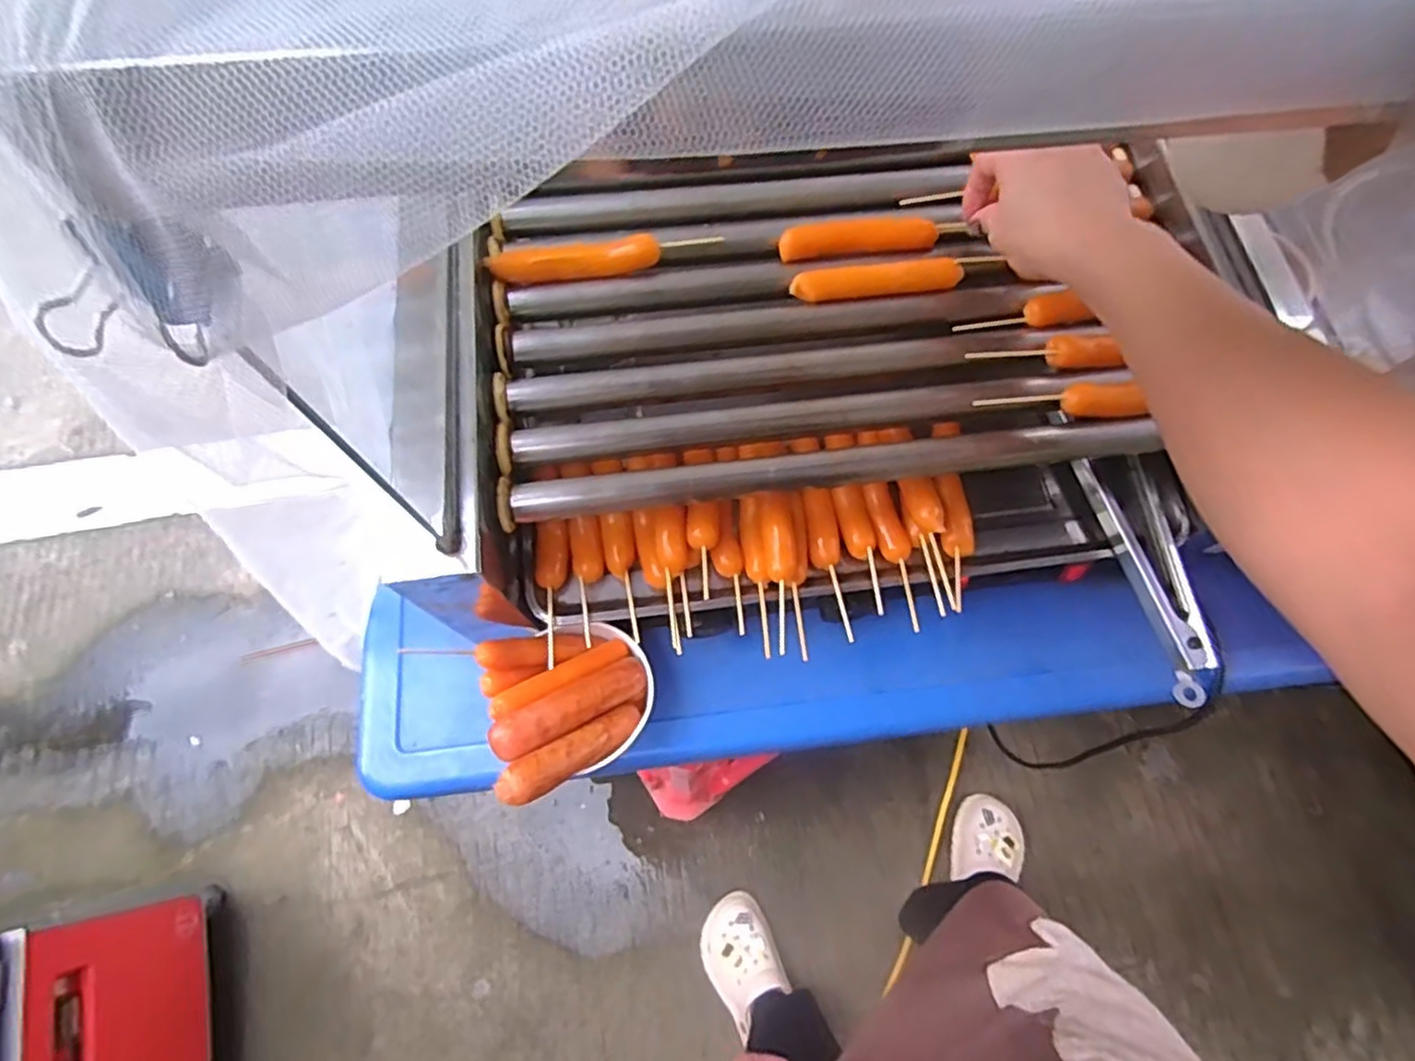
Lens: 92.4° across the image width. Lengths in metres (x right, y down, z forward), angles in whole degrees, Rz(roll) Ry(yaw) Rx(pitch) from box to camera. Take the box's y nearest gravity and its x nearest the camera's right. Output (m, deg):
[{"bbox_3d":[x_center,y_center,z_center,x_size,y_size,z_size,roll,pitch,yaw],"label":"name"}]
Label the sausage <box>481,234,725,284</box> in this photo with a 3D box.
[{"bbox_3d":[-0.069,-0.187,0.459,0.150,0.021,0.019,-13,71,-7],"label":"sausage"}]

